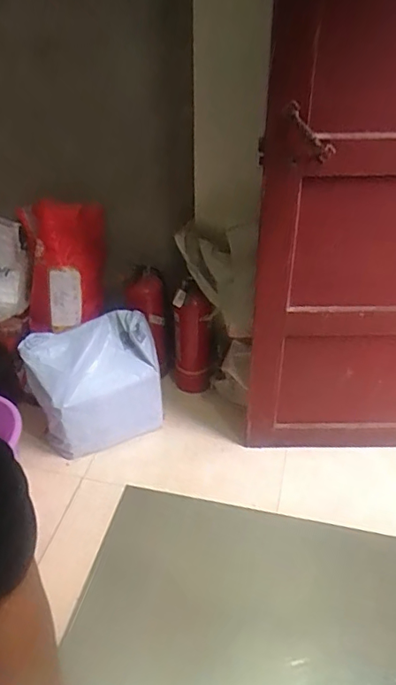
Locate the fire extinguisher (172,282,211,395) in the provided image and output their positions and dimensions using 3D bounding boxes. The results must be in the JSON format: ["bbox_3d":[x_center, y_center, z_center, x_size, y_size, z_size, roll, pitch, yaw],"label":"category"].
[{"bbox_3d":[-0.021,0.008,1.840,0.124,0.422,0.127,-4,38,-4],"label":"fire extinguisher"}]

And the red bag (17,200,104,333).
[{"bbox_3d":[-0.446,-0.242,1.737,0.280,0.410,0.085,0,19,8],"label":"red bag"}]

